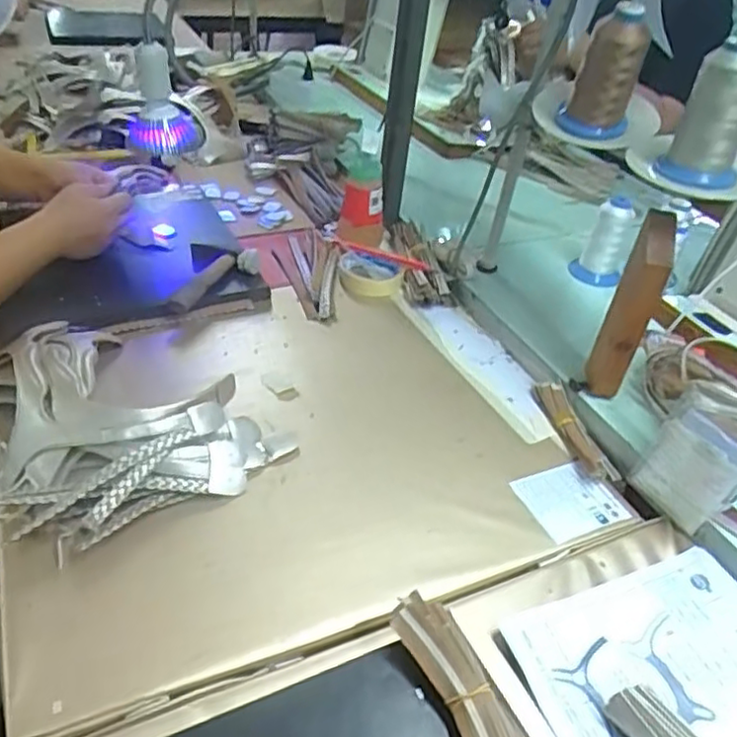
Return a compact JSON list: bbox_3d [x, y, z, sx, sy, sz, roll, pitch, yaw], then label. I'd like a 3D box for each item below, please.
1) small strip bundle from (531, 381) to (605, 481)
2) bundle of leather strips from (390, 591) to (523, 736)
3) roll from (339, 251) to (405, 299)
[{"bbox_3d":[0.206,0.059,0.682,0.022,0.027,0.135,-5,38,-10],"label":"small strip bundle"},{"bbox_3d":[0.063,0.208,0.422,0.043,0.028,0.142,-12,42,-23],"label":"bundle of leather strips"},{"bbox_3d":[0.003,-0.127,0.895,0.085,0.025,0.082,2,38,-1],"label":"roll"}]

